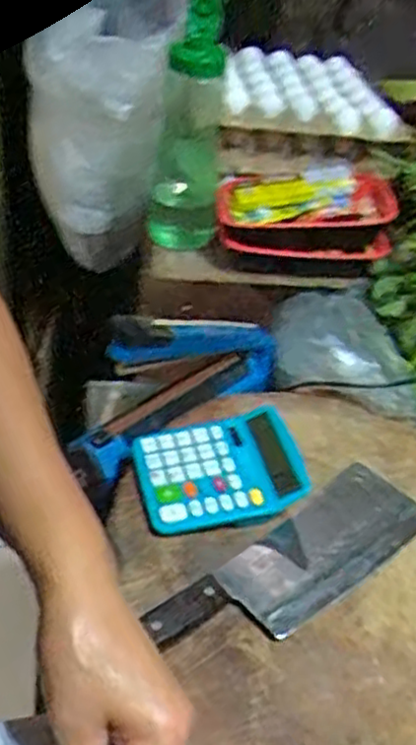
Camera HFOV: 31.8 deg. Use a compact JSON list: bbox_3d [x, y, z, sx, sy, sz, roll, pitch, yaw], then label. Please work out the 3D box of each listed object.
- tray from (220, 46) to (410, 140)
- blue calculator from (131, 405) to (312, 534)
[{"bbox_3d":[0.137,-0.407,1.070,0.267,0.050,0.280,4,38,-4],"label":"tray"},{"bbox_3d":[0.010,0.090,0.686,0.150,0.033,0.118,-7,40,-18],"label":"blue calculator"}]

